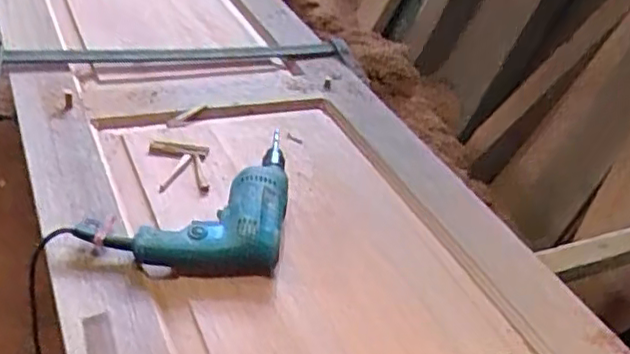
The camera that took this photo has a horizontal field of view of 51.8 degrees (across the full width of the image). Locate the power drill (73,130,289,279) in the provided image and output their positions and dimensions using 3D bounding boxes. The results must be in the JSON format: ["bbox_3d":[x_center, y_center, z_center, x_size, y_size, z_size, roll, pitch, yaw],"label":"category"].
[{"bbox_3d":[-0.157,0.025,0.851,0.237,0.059,0.229,7,38,-1],"label":"power drill"}]

